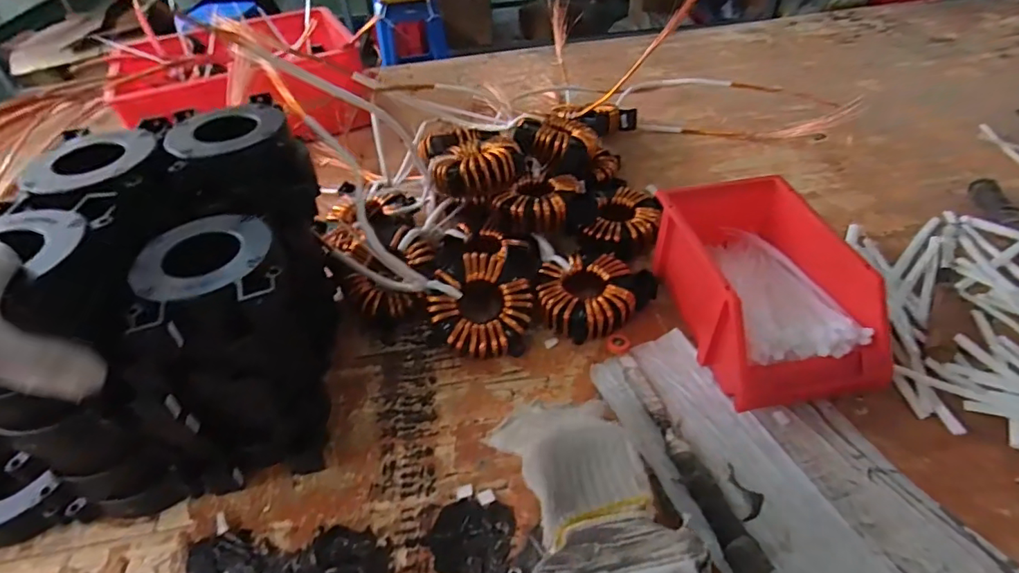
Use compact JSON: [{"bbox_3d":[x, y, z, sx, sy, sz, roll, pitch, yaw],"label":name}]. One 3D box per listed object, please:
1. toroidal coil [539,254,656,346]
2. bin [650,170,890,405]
[{"bbox_3d":[0.091,0.011,0.626,0.115,0.043,0.126,-3,43,2],"label":"toroidal coil"},{"bbox_3d":[0.267,-0.001,0.573,0.156,0.115,0.257,-9,43,-4],"label":"bin"}]

